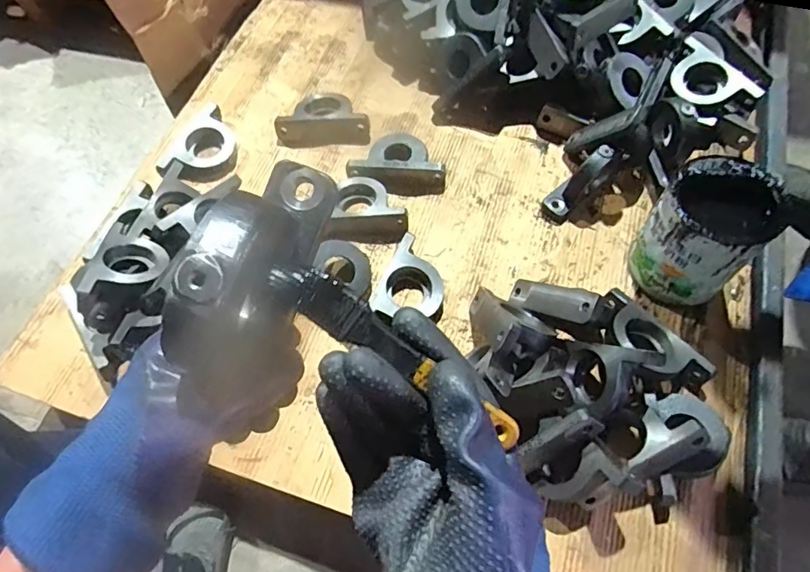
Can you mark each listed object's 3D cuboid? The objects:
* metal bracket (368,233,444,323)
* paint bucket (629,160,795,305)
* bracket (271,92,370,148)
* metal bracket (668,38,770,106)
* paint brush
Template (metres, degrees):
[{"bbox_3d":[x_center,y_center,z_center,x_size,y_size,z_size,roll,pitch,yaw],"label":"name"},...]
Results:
[{"bbox_3d":[0.015,0.000,0.707,0.093,0.037,0.110,25,66,15],"label":"metal bracket"},{"bbox_3d":[0.377,-0.062,0.651,0.134,0.161,0.123,-1,62,2],"label":"paint bucket"},{"bbox_3d":[-0.139,-0.289,0.878,0.157,0.034,0.117,-3,62,2],"label":"bracket"},{"bbox_3d":[0.469,-0.323,0.800,0.086,0.026,0.144,-34,72,12],"label":"metal bracket"},{"bbox_3d":[-0.003,0.032,0.250,0.140,0.008,0.021,34,68,-4],"label":"paint brush"}]

